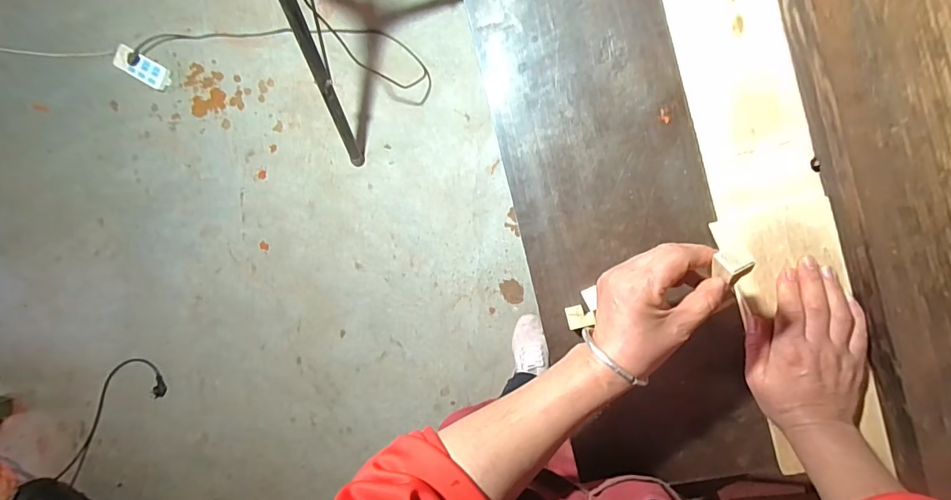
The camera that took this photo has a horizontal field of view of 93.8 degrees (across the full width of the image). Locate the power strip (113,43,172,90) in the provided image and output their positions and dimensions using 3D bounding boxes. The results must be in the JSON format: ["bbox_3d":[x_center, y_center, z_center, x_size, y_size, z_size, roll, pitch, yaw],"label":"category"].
[{"bbox_3d":[-1.075,-0.585,1.429,0.187,0.031,0.077,30,97,-8],"label":"power strip"}]

